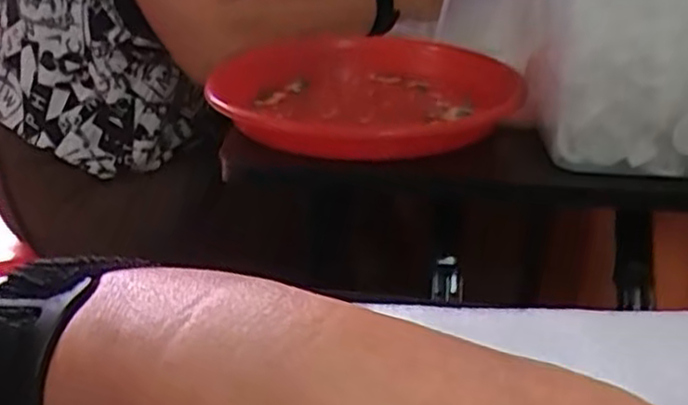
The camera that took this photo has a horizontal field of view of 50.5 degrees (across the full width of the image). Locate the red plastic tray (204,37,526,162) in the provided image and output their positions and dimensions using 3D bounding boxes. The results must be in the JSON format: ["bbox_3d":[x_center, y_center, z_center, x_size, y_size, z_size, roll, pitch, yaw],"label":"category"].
[{"bbox_3d":[0.015,-0.083,0.577,0.232,0.043,0.222,3,25,0],"label":"red plastic tray"}]

